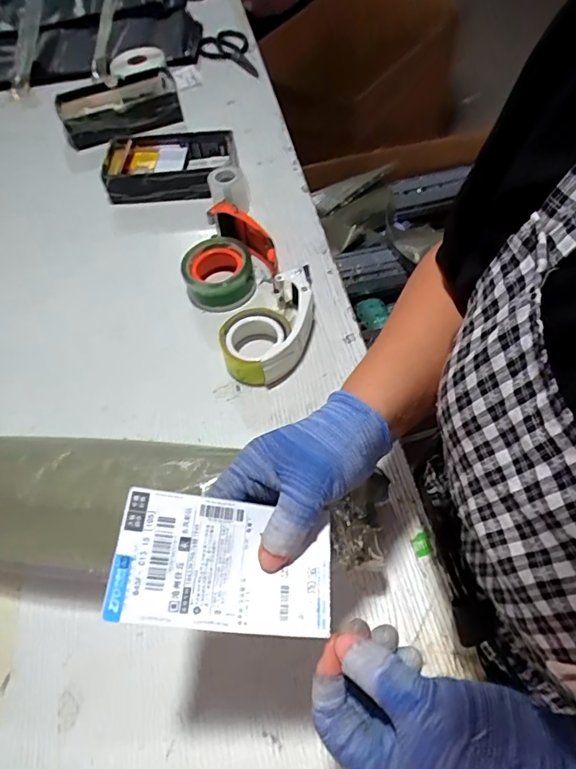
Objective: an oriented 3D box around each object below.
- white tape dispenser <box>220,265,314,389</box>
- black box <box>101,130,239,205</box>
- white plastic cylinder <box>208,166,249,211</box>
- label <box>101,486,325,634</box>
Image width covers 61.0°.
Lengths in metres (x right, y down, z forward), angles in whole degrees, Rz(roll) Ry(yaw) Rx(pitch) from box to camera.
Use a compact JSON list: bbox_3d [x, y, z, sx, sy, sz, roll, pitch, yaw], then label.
[{"bbox_3d":[-0.024,-0.076,0.621,0.096,0.066,0.152,13,61,13],"label":"white tape dispenser"},{"bbox_3d":[-0.198,-0.366,0.830,0.219,0.046,0.129,-3,58,3],"label":"black box"},{"bbox_3d":[-0.093,-0.303,0.758,0.055,0.064,0.043,-15,58,-4],"label":"white plastic cylinder"},{"bbox_3d":[-0.039,0.108,0.300,0.129,0.008,0.074,9,62,-8],"label":"label"}]

